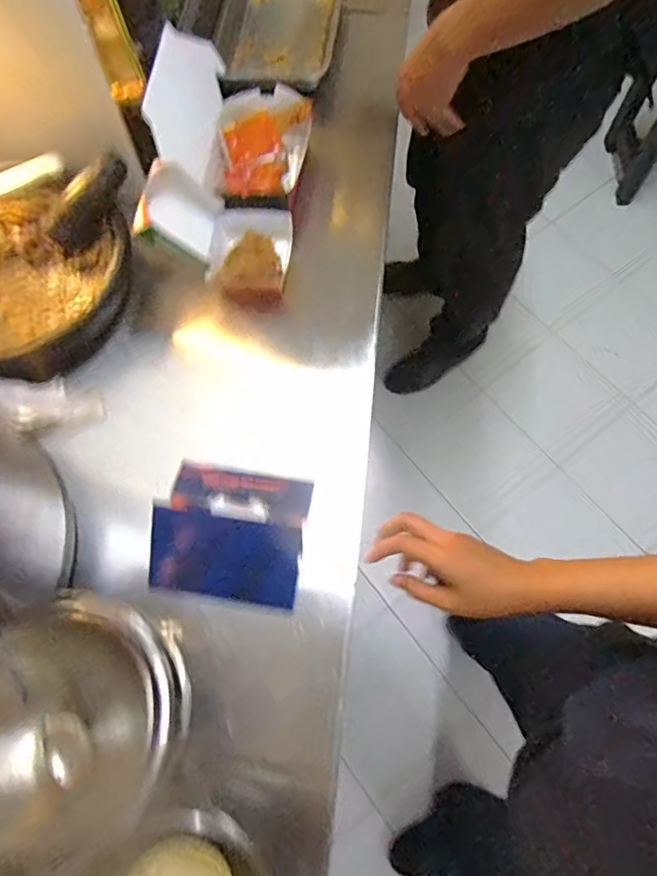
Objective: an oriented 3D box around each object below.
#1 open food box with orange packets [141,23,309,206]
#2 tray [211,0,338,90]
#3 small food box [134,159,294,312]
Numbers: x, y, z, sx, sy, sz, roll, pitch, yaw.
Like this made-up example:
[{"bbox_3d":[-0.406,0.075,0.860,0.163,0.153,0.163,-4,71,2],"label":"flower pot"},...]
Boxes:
[{"bbox_3d":[-0.130,-0.467,0.769,0.179,0.151,0.259,10,70,7],"label":"open food box with orange packets"},{"bbox_3d":[-0.085,-0.743,0.940,0.198,0.049,0.294,8,70,6],"label":"tray"},{"bbox_3d":[-0.145,-0.279,0.735,0.169,0.152,0.133,10,70,7],"label":"small food box"}]

